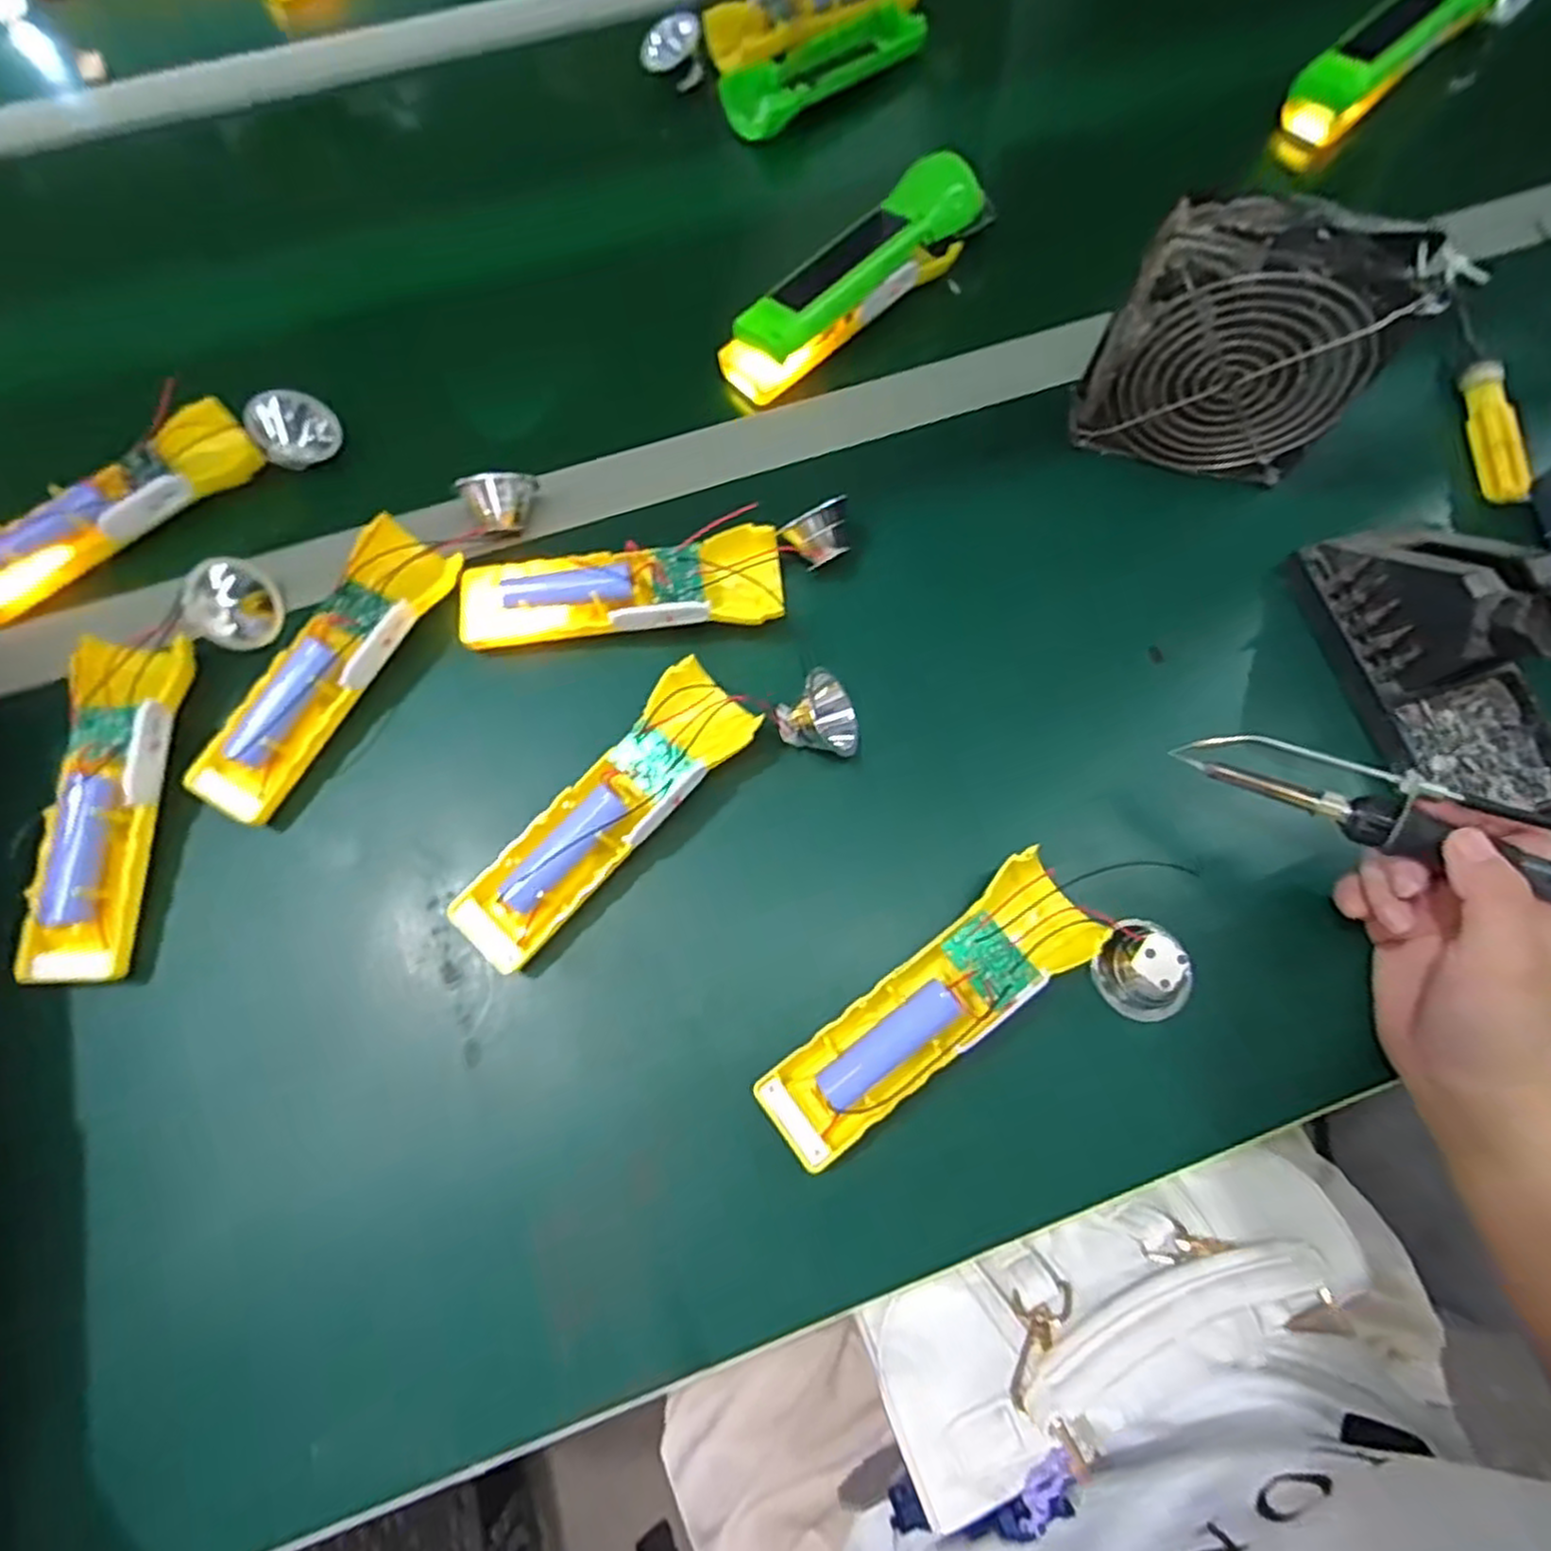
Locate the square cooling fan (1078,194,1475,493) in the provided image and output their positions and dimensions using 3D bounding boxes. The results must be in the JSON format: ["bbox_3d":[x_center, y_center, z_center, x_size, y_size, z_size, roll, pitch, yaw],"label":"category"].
[{"bbox_3d":[0.234,-0.213,0.383,0.129,0.120,0.043,12,71,4],"label":"square cooling fan"}]

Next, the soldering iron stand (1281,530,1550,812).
[{"bbox_3d":[0.328,-0.061,0.365,0.075,0.074,0.156,-13,71,-4],"label":"soldering iron stand"}]

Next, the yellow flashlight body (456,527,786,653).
[{"bbox_3d":[-0.079,-0.094,0.391,0.164,0.029,0.050,-6,71,-2],"label":"yellow flashlight body"}]

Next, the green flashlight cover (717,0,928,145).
[{"bbox_3d":[0.036,-0.512,0.547,0.167,0.021,0.055,-39,75,-12],"label":"green flashlight cover"}]

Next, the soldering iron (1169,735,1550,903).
[{"bbox_3d":[0.268,0.023,0.290,0.207,0.016,0.030,24,74,26],"label":"soldering iron"}]

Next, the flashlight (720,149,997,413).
[{"bbox_3d":[0.051,-0.301,0.452,0.189,0.050,0.043,-39,75,-12],"label":"flashlight"}]

